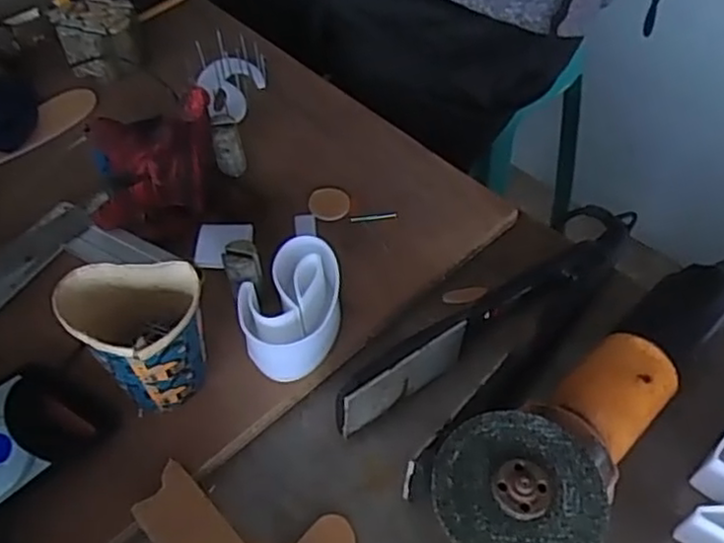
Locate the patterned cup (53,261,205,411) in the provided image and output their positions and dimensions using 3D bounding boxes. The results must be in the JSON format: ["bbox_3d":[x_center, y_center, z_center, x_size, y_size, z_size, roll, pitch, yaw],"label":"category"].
[{"bbox_3d":[-0.140,0.040,0.443,0.074,0.083,0.083,-36,60,-25],"label":"patterned cup"}]

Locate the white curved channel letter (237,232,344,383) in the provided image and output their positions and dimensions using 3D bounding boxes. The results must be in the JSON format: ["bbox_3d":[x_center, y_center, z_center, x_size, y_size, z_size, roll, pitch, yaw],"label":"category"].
[{"bbox_3d":[-0.049,0.025,0.482,0.066,0.040,0.091,0,52,-1],"label":"white curved channel letter"}]

